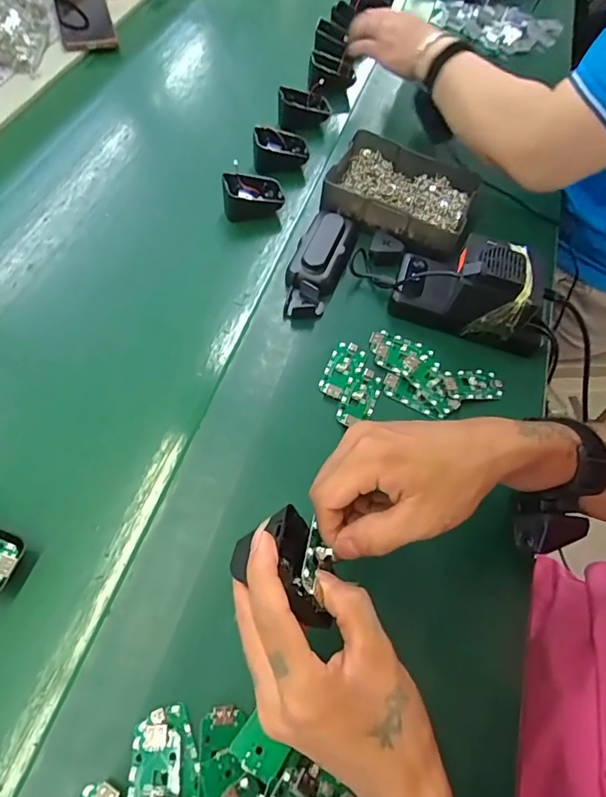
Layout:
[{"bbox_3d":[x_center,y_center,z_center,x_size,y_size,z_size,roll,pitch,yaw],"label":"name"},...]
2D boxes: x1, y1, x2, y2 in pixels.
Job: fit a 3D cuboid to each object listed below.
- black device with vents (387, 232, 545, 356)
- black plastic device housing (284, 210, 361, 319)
[{"bbox_3d":[0.170,-0.112,0.472,0.149,0.078,0.072,20,60,8],"label":"black device with vents"},{"bbox_3d":[0.017,-0.141,0.506,0.051,0.032,0.142,18,60,7],"label":"black plastic device housing"}]

